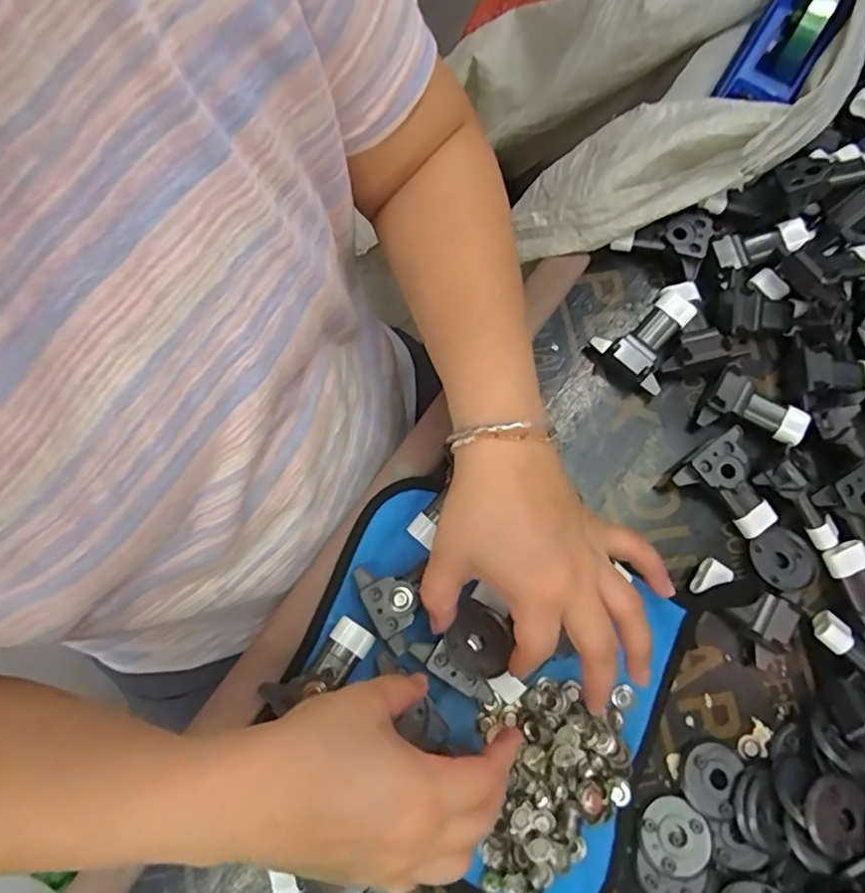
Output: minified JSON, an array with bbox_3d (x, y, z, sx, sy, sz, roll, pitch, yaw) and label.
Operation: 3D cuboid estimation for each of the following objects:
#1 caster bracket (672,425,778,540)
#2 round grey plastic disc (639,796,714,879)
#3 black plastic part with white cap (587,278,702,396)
[{"bbox_3d":[0.197,0.028,0.375,0.054,0.026,0.065,-33,77,-7],"label":"caster bracket"},{"bbox_3d":[0.141,0.225,0.328,0.036,0.006,0.038,-1,61,1],"label":"round grey plastic disc"},{"bbox_3d":[0.161,-0.085,0.399,0.054,0.033,0.084,42,81,10],"label":"black plastic part with white cap"}]

